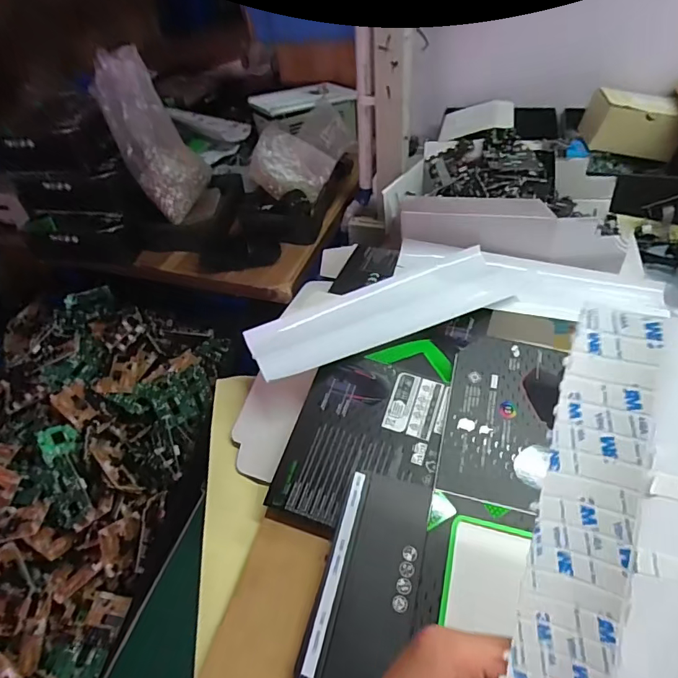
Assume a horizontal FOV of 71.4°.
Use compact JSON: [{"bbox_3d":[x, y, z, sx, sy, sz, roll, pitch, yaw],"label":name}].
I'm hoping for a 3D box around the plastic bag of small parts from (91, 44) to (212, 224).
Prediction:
[{"bbox_3d":[-0.260,-0.286,0.672,0.095,0.224,0.059,-36,27,-26],"label":"plastic bag of small parts"}]

